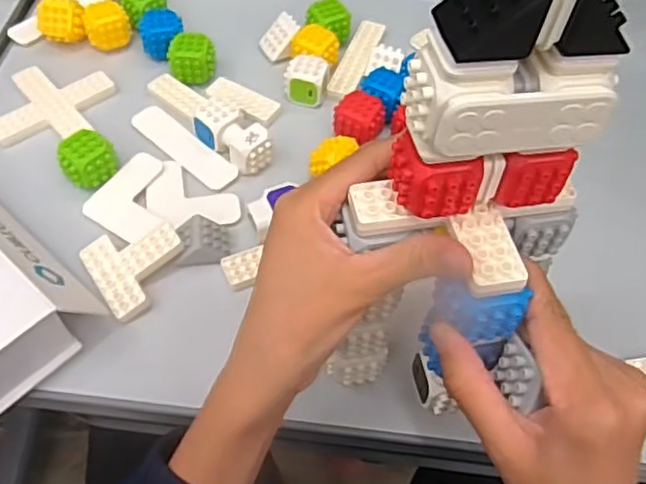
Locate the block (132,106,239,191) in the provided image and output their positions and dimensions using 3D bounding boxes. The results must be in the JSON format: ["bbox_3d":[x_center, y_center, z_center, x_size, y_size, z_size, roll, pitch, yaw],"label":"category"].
[{"bbox_3d":[-0.113,-0.077,0.525,0.105,0.004,0.031,38,61,22],"label":"block"}]

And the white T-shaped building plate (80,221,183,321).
[{"bbox_3d":[-0.127,0.012,0.447,0.062,0.011,0.063,-30,62,-19],"label":"white T-shaped building plate"}]

